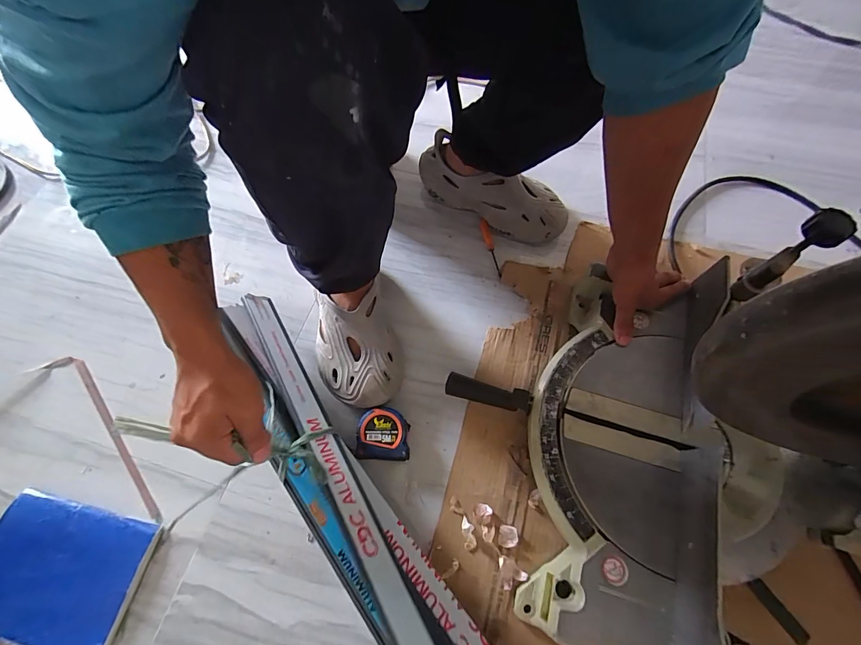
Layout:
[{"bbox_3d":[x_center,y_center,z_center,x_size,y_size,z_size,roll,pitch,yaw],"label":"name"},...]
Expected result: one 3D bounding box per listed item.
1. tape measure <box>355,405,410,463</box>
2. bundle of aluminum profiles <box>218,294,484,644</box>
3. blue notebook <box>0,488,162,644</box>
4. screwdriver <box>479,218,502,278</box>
[{"bbox_3d":[-0.063,0.149,0.512,0.075,0.040,0.065,3,65,2],"label":"tape measure"},{"bbox_3d":[-0.087,0.195,0.411,0.083,0.098,0.605,-34,65,-14],"label":"bundle of aluminum profiles"},{"bbox_3d":[-0.443,0.295,0.455,0.194,0.014,0.144,11,66,6],"label":"blue notebook"},{"bbox_3d":[0.102,-0.129,0.651,0.015,0.012,0.112,-14,66,-6],"label":"screwdriver"}]

